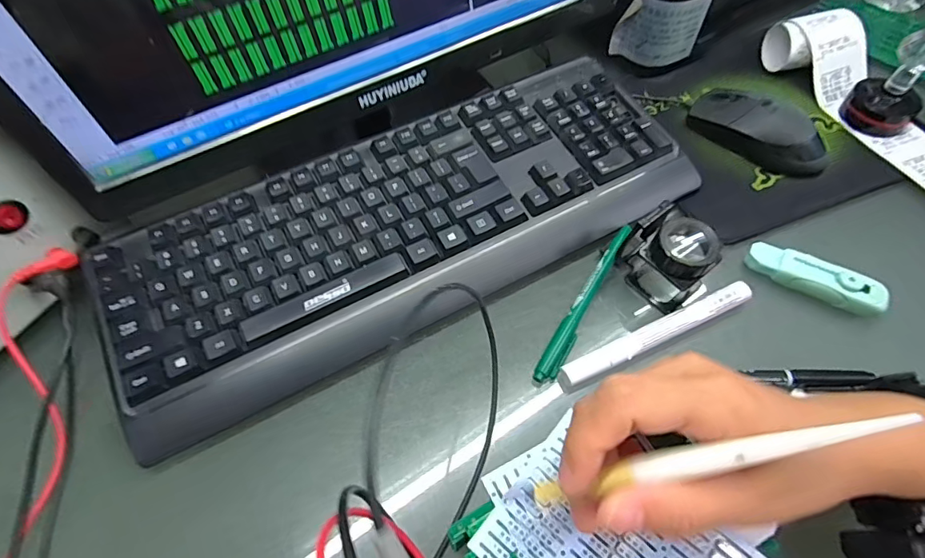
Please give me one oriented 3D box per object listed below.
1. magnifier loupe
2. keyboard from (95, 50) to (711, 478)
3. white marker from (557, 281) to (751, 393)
[{"bbox_3d":[0.139,-0.016,0.331,0.041,0.056,0.058,-33,62,-18],"label":"magnifier loupe"},{"bbox_3d":[-0.033,-0.040,0.360,0.434,0.036,0.171,-26,62,-14],"label":"keyboard"},{"bbox_3d":[0.127,0.038,0.322,0.146,0.017,0.015,-24,60,-12],"label":"white marker"}]

